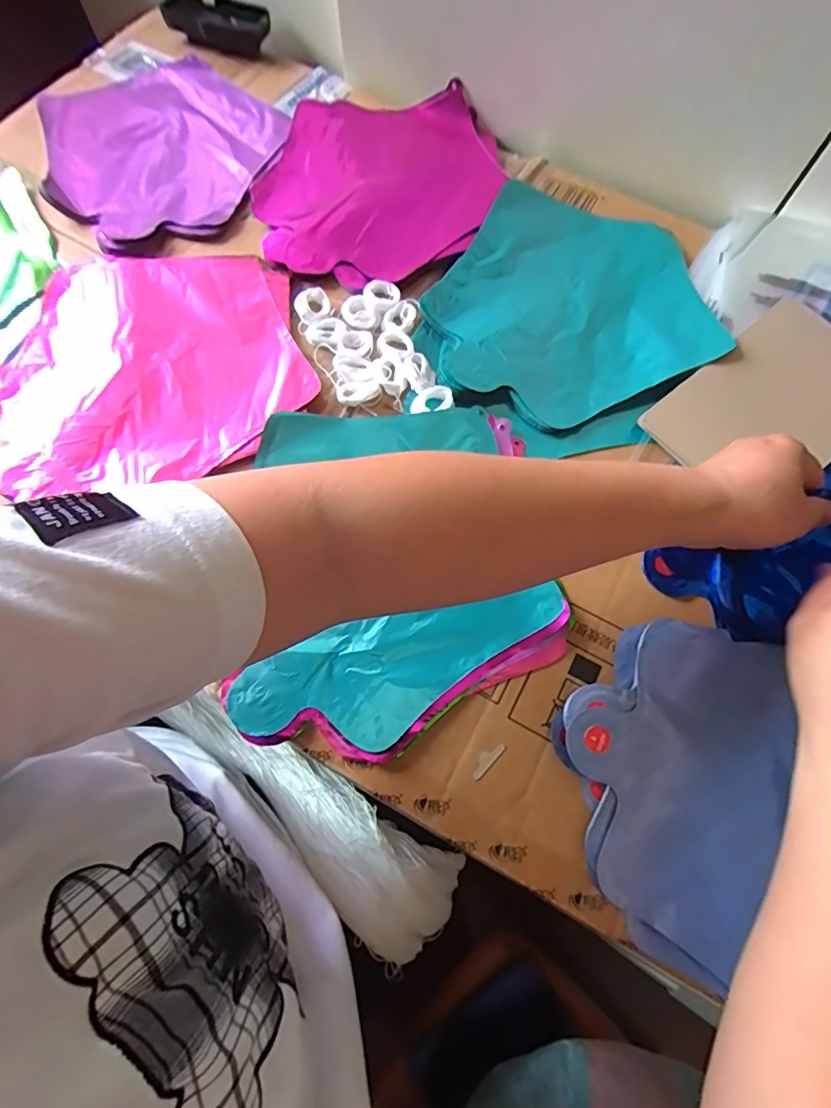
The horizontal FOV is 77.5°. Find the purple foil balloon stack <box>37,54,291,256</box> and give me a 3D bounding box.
[{"bbox_3d":[-0.240,-0.404,0.497,0.218,0.025,0.276,-22,72,-8],"label":"purple foil balloon stack"}]

